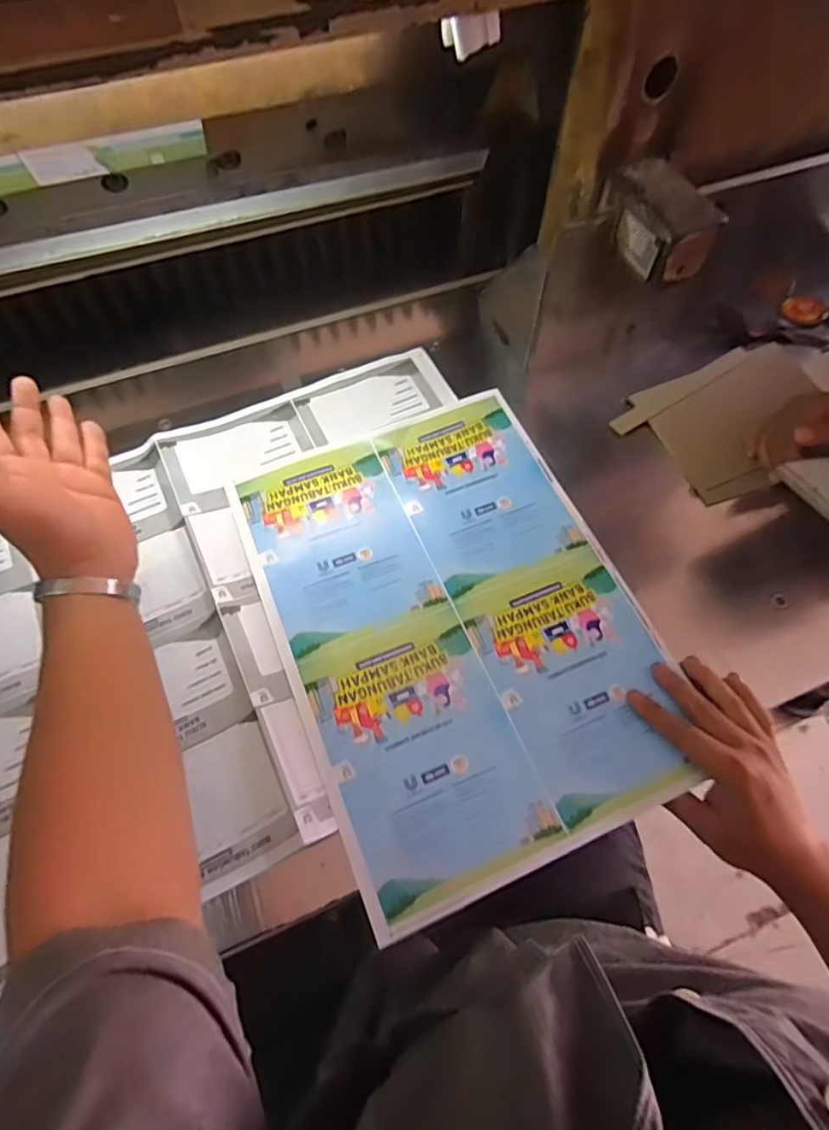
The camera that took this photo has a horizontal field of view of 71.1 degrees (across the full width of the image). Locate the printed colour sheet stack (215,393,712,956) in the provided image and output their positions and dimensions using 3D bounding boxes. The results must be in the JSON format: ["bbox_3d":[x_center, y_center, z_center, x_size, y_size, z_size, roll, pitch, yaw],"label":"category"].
[{"bbox_3d":[0.036,0.041,0.541,0.316,0.011,0.433,-21,64,-11],"label":"printed colour sheet stack"}]

